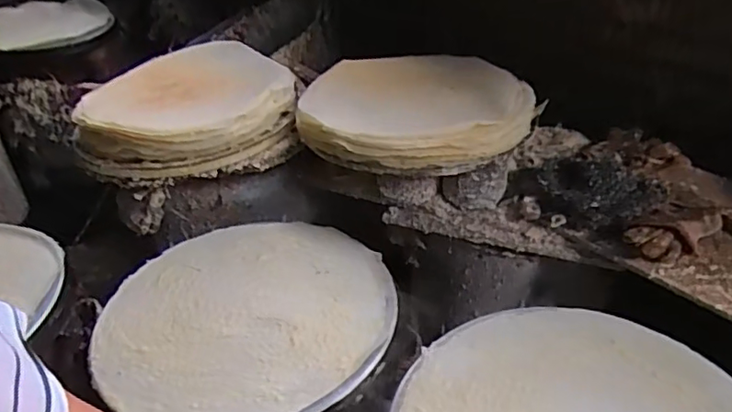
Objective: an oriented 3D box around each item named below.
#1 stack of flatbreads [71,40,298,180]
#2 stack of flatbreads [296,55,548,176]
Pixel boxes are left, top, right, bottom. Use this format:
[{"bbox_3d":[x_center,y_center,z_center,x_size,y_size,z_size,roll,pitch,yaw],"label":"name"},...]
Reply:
[{"bbox_3d":[-0.300,-0.187,1.019,0.337,0.075,0.392,-9,36,-3],"label":"stack of flatbreads"},{"bbox_3d":[0.079,-0.168,0.936,0.368,0.052,0.342,-4,35,0],"label":"stack of flatbreads"}]

